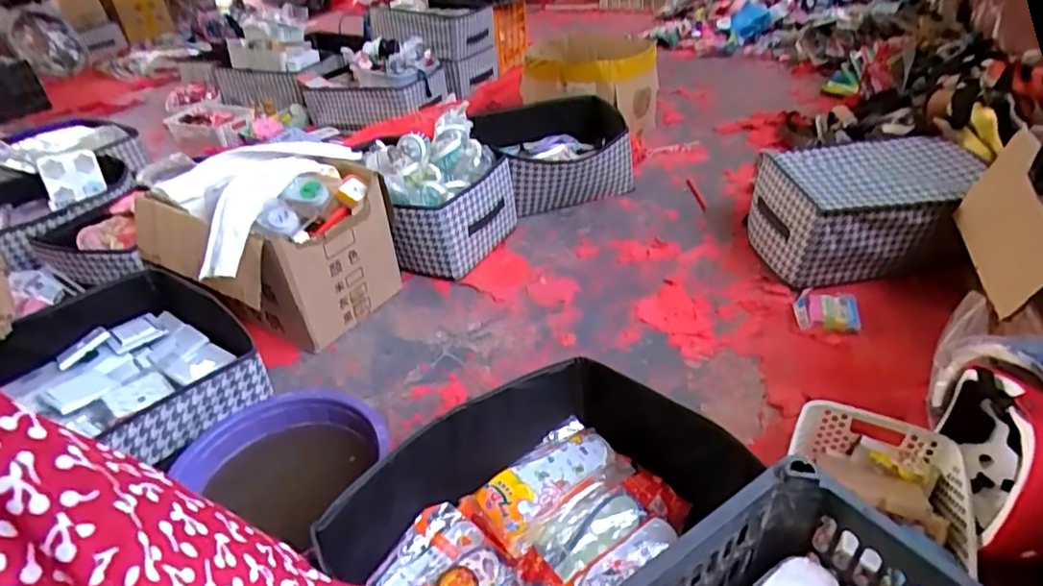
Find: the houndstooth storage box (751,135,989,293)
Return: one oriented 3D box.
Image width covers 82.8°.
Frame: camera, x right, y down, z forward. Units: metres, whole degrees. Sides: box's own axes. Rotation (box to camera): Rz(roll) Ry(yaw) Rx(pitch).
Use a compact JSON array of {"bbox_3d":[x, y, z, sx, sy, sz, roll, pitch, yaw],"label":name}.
[{"bbox_3d":[0.720,-0.176,1.239,0.430,0.195,0.276,-6,34,0],"label":"houndstooth storage box"}]

